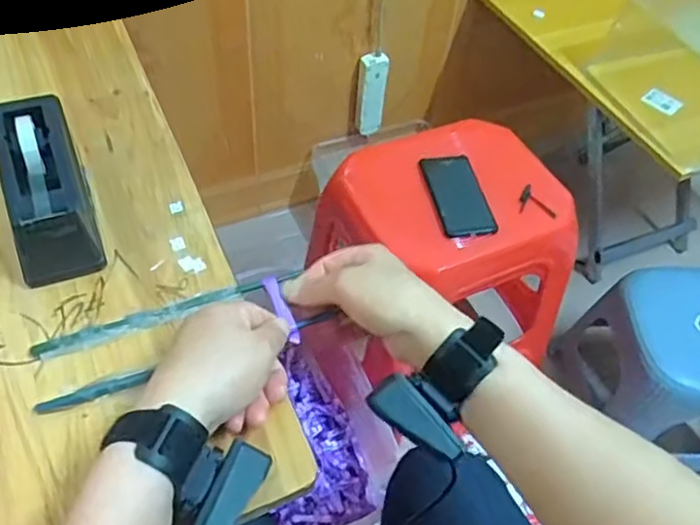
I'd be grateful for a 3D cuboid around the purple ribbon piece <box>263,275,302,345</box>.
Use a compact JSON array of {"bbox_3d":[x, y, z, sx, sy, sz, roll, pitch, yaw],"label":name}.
[{"bbox_3d":[-0.052,0.035,0.490,0.010,0.005,0.063,-20,60,-20],"label":"purple ribbon piece"}]

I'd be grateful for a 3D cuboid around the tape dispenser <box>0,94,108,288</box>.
[{"bbox_3d":[-0.243,-0.061,0.507,0.059,0.076,0.153,-17,55,-18],"label":"tape dispenser"}]

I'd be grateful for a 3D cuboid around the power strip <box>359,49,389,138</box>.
[{"bbox_3d":[0.045,-0.357,1.353,0.057,0.188,0.025,-4,52,-8],"label":"power strip"}]

